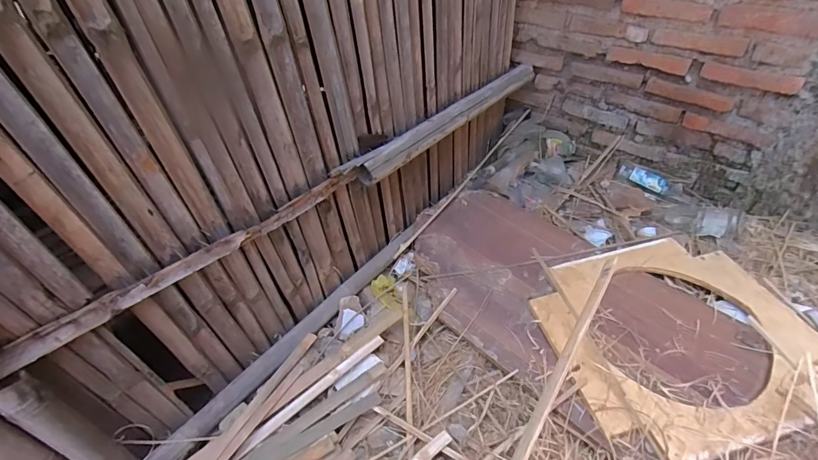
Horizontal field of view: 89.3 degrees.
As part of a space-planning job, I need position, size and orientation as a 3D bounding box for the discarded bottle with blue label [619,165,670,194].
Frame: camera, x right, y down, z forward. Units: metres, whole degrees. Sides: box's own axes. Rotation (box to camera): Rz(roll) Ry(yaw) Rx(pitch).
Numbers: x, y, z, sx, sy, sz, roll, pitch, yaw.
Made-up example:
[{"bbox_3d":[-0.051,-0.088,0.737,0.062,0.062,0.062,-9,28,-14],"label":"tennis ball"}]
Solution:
[{"bbox_3d":[0.709,-0.156,1.254,0.147,0.040,0.041,22,47,27],"label":"discarded bottle with blue label"}]

